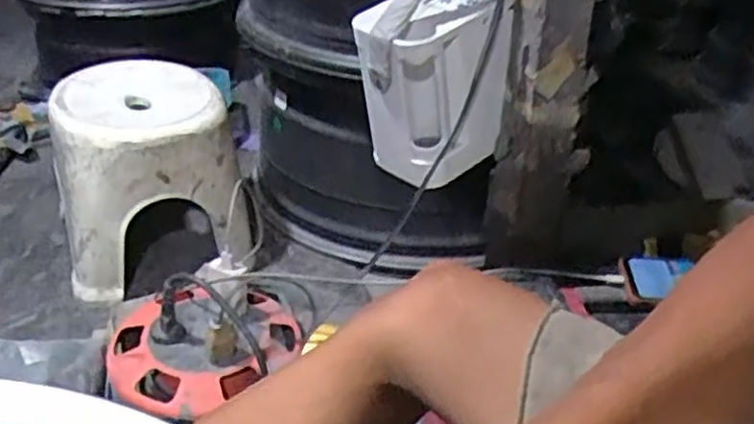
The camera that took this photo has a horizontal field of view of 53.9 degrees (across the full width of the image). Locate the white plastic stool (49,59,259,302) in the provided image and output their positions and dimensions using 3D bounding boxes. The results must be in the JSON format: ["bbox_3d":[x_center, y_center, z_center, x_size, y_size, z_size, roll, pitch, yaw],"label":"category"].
[{"bbox_3d":[-0.311,-0.057,1.019,0.227,0.227,0.217,-7,32,-19],"label":"white plastic stool"}]

